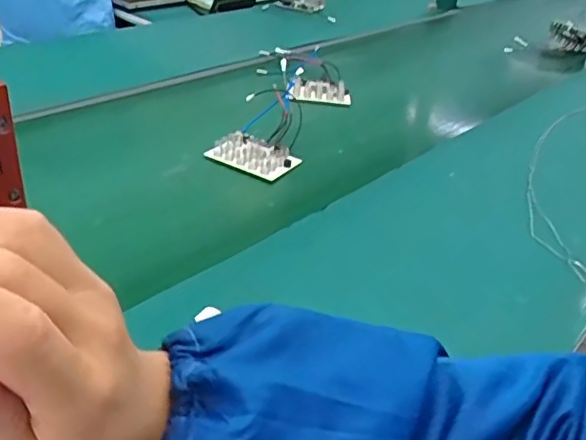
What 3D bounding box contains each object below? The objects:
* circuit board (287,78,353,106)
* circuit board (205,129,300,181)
[{"bbox_3d":[0.053,-0.253,1.152,0.122,0.034,0.049,9,33,3],"label":"circuit board"},{"bbox_3d":[-0.060,-0.099,0.907,0.128,0.027,0.071,19,34,17],"label":"circuit board"}]

